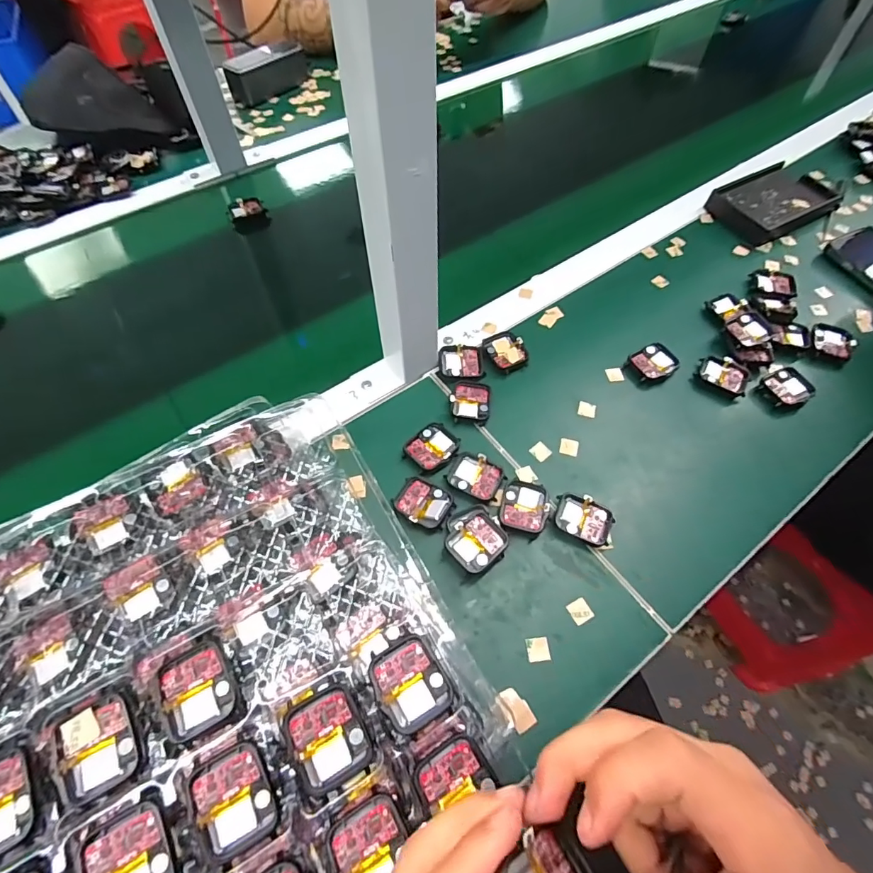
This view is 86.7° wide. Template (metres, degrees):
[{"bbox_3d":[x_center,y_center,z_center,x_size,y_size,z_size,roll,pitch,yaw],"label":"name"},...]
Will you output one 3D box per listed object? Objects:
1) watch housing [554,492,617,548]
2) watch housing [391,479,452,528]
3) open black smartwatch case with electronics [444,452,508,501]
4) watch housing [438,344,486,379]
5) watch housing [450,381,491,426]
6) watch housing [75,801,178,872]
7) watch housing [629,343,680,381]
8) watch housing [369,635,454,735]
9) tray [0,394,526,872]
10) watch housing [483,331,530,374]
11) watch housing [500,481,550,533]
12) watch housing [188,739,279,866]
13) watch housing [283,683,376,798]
[{"bbox_3d":[0.120,0.068,0.377,0.046,0.009,0.036,21,62,12],"label":"watch housing"},{"bbox_3d":[-0.011,0.053,0.379,0.044,0.007,0.038,26,63,15],"label":"watch housing"},{"bbox_3d":[0.034,0.033,0.392,0.046,0.005,0.036,25,63,15],"label":"open black smartwatch case with electronics"},{"bbox_3d":[0.024,-0.075,0.455,0.044,0.007,0.038,-9,60,-5],"label":"watch housing"},{"bbox_3d":[0.032,-0.035,0.434,0.036,0.006,0.047,4,59,3],"label":"watch housing"},{"bbox_3d":[-0.144,0.201,0.216,0.037,0.009,0.043,-27,63,-15],"label":"watch housing"},{"bbox_3d":[0.217,-0.073,0.461,0.045,0.011,0.037,-25,62,-14],"label":"watch housing"},{"bbox_3d":[-0.015,0.137,0.259,0.036,0.008,0.043,-30,63,-16],"label":"watch housing"},{"bbox_3d":[-0.136,0.130,0.260,0.271,0.024,0.298,-31,64,-17],"label":"tray"},{"bbox_3d":[0.070,-0.085,0.466,0.037,0.009,0.047,-20,61,-11],"label":"watch housing"},{"bbox_3d":[0.073,0.058,0.382,0.038,0.007,0.042,12,60,7],"label":"watch housing"},{"bbox_3d":[-0.101,0.181,0.231,0.035,0.011,0.043,-25,62,-13],"label":"watch housing"},{"bbox_3d":[-0.056,0.158,0.243,0.038,0.006,0.043,-20,73,-23],"label":"watch housing"}]

